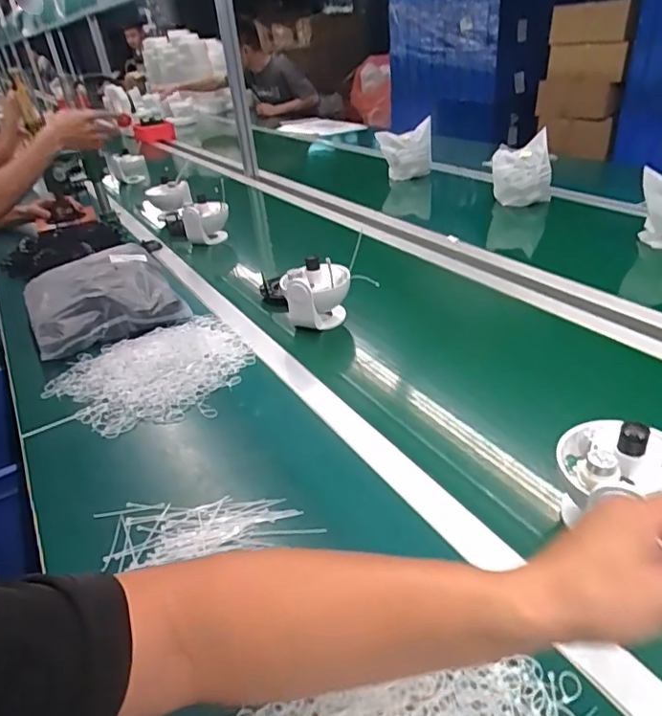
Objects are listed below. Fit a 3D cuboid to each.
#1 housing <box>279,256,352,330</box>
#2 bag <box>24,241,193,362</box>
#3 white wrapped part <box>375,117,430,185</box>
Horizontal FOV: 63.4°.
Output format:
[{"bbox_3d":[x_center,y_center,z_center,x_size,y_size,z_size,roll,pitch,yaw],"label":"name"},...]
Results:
[{"bbox_3d":[-0.024,-0.098,0.926,0.118,0.117,0.081,-7,34,0],"label":"housing"},{"bbox_3d":[-0.448,-0.124,1.029,0.252,0.088,0.326,-24,37,-23],"label":"bag"},{"bbox_3d":[0.240,-0.664,1.743,0.169,0.153,0.068,-3,34,6],"label":"white wrapped part"}]

